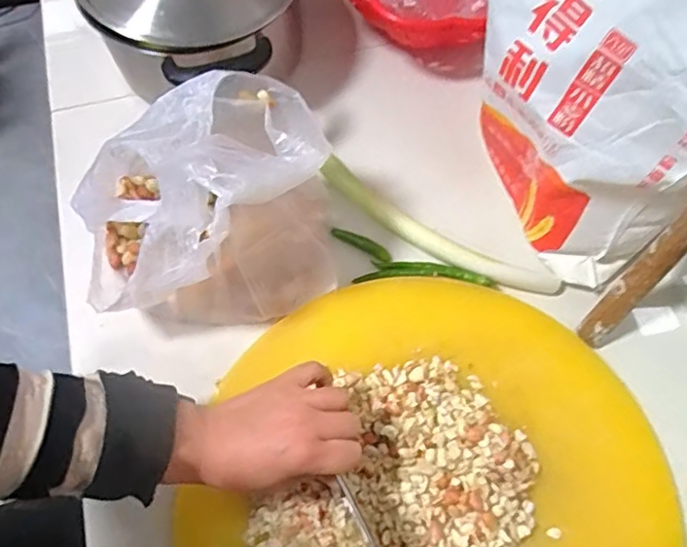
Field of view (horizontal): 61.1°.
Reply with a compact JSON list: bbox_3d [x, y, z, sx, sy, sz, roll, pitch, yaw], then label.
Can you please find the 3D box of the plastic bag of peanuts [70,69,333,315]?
[{"bbox_3d":[-0.125,-0.059,0.509,0.219,0.186,0.154,-8,69,-2],"label":"plastic bag of peanuts"}]

